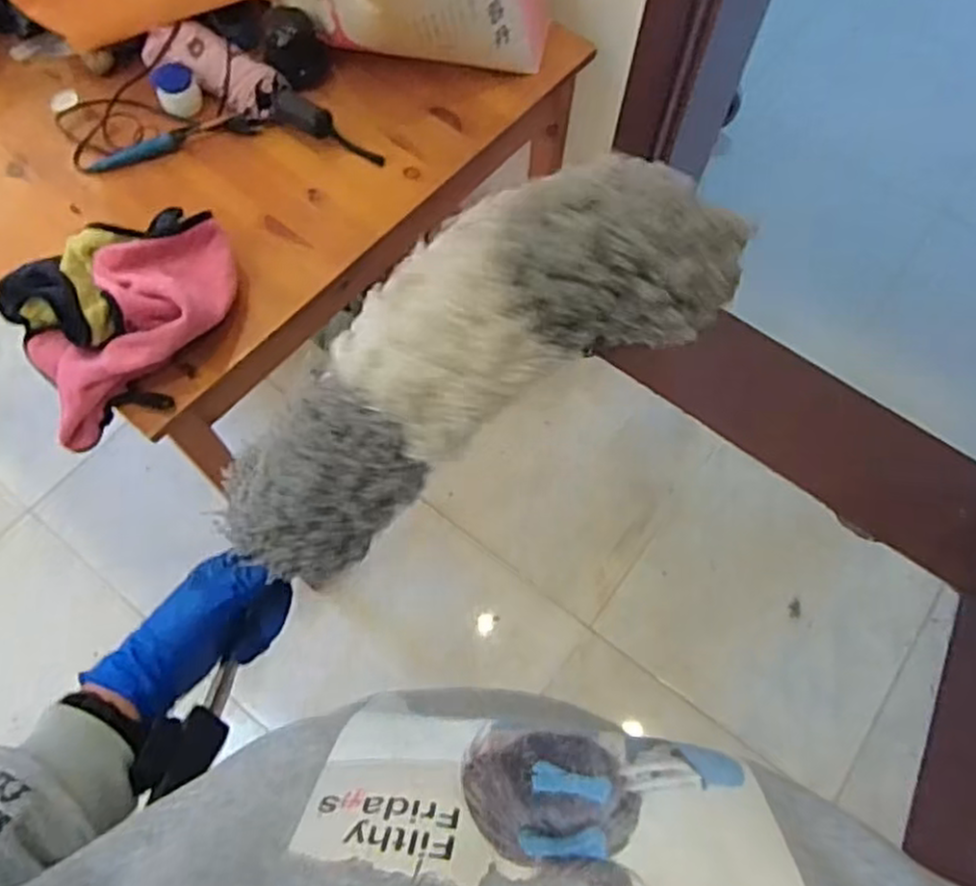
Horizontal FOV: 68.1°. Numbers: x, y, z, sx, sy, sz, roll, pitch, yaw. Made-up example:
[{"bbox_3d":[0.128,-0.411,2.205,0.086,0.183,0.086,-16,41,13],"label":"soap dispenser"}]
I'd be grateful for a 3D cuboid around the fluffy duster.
[{"bbox_3d":[-0.045,-0.016,0.450,0.426,0.074,0.129,-42,74,10],"label":"fluffy duster"}]

